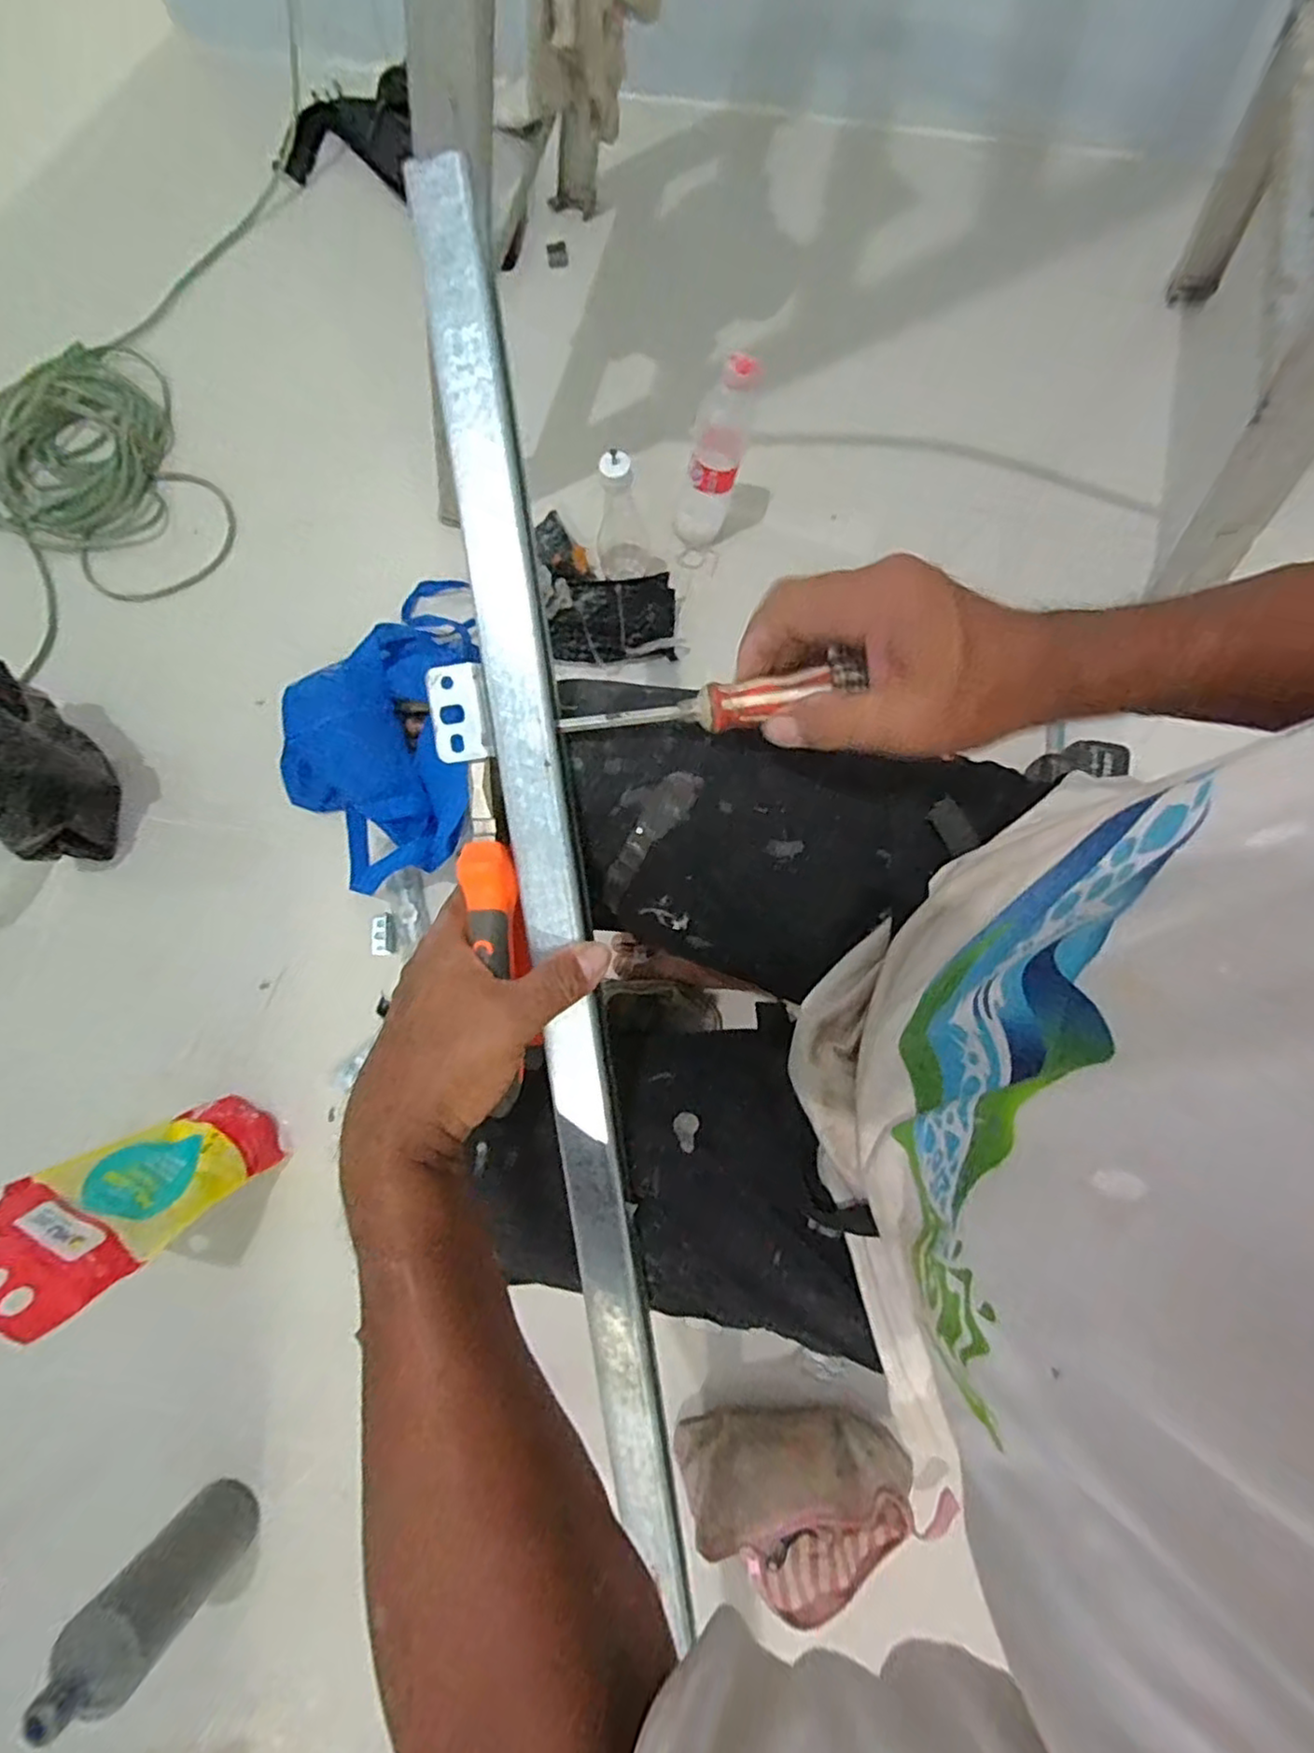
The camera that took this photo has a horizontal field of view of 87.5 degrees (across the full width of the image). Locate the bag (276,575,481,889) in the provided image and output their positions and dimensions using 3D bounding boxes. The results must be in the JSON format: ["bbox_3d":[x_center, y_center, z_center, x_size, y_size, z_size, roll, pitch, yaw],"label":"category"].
[{"bbox_3d":[-0.320,-0.171,0.820,0.233,0.079,0.377,-1,78,1],"label":"bag"}]

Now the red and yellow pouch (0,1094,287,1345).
[{"bbox_3d":[-0.486,0.289,0.639,0.136,0.259,0.034,22,110,10],"label":"red and yellow pouch"}]

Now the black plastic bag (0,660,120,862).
[{"bbox_3d":[-0.681,-0.131,0.750,0.090,0.192,0.204,-18,78,-3],"label":"black plastic bag"}]

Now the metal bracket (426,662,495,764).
[{"bbox_3d":[-0.094,-0.078,0.328,0.027,0.006,0.045,-7,99,0],"label":"metal bracket"}]

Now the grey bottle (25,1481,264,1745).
[{"bbox_3d":[-0.428,0.616,0.586,0.072,0.210,0.061,43,82,9],"label":"grey bottle"}]

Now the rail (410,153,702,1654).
[{"bbox_3d":[-0.046,0.042,0.354,0.034,0.030,0.711,-8,97,-1],"label":"rail"}]

